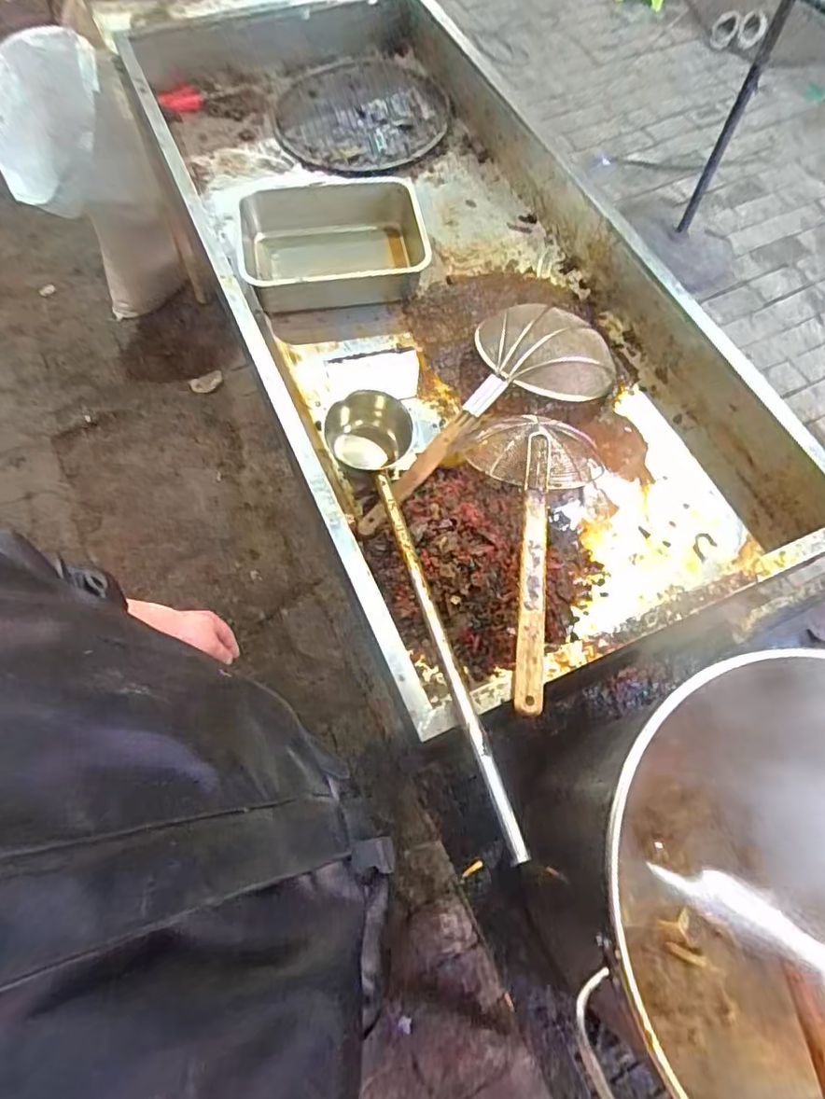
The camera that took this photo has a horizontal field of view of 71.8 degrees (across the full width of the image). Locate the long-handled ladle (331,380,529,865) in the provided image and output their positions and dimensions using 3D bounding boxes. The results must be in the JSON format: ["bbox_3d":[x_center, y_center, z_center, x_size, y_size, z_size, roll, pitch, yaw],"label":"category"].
[{"bbox_3d":[0.002,0.047,0.869,0.147,0.120,0.763,-13,67,-7],"label":"long-handled ladle"}]

